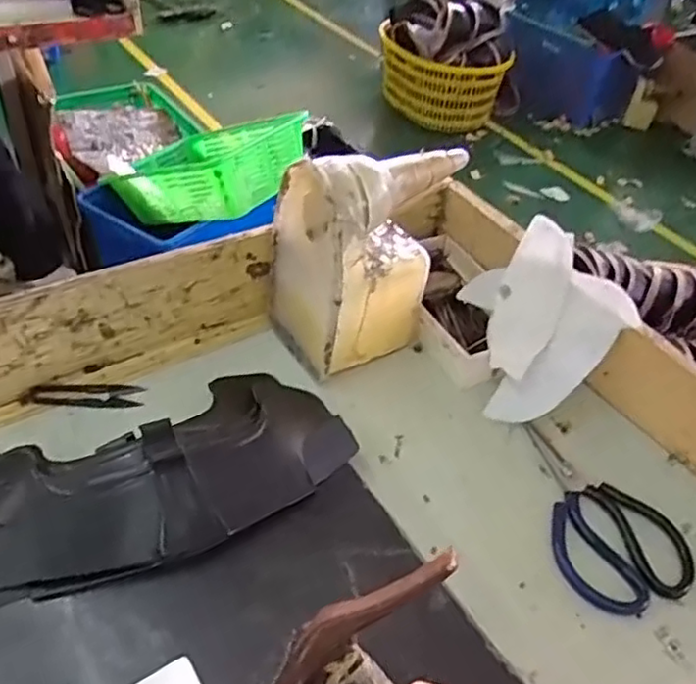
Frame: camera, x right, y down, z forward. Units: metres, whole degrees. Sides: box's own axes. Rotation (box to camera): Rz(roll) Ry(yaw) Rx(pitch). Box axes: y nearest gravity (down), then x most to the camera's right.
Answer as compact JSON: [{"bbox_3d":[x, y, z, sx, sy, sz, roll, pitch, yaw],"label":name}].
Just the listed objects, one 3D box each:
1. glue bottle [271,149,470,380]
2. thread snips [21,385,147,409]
[{"bbox_3d":[0.030,-0.091,0.641,0.183,0.200,0.113,-22,50,-27],"label":"glue bottle"},{"bbox_3d":[-0.245,0.050,0.611,0.107,0.009,0.022,3,44,-4],"label":"thread snips"}]

